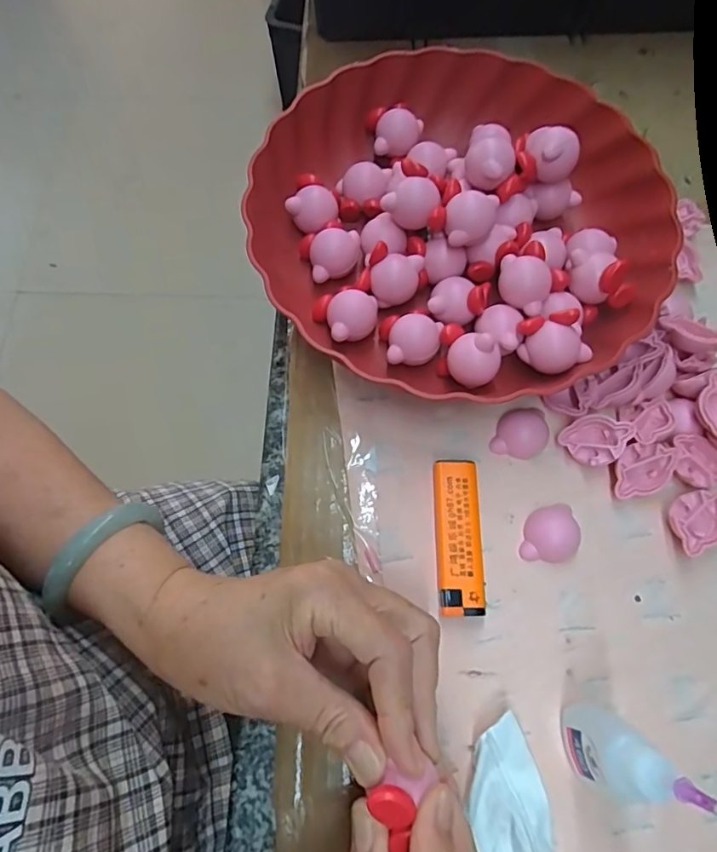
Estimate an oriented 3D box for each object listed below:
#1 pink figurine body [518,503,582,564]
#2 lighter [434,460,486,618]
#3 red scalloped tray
[{"bbox_3d":[0.103,0.058,0.280,0.032,0.011,0.029,-8,70,-3],"label":"pink figurine body"},{"bbox_3d":[0.053,0.059,0.277,0.024,0.012,0.079,0,70,0],"label":"lighter"},{"bbox_3d":[0.064,-0.128,0.324,0.239,0.053,0.240,-38,75,-13],"label":"red scalloped tray"}]

